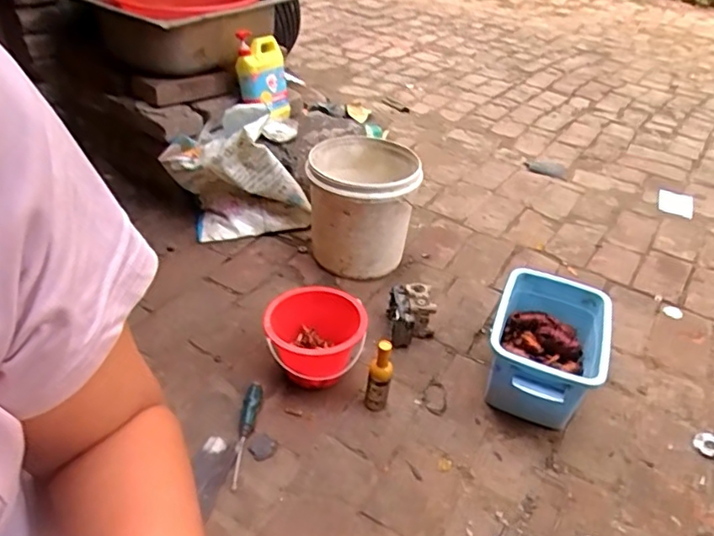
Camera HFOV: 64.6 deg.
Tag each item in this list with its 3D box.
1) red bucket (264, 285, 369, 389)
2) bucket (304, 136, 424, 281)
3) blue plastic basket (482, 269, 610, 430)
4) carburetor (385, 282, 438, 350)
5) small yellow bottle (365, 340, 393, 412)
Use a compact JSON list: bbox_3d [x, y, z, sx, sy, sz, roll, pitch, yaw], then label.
[{"bbox_3d":[-0.076,0.133,1.078,0.176,0.142,0.192,3,37,-2],"label":"red bucket"},{"bbox_3d":[0.009,-0.142,1.376,0.250,0.261,0.279,5,37,1],"label":"bucket"},{"bbox_3d":[0.354,0.163,1.072,0.201,0.154,0.289,17,39,15],"label":"blue plastic basket"},{"bbox_3d":[0.113,0.112,1.168,0.098,0.094,0.143,5,35,0],"label":"carburetor"},{"bbox_3d":[0.040,0.195,0.996,0.042,0.154,0.038,8,35,4],"label":"small yellow bottle"}]

